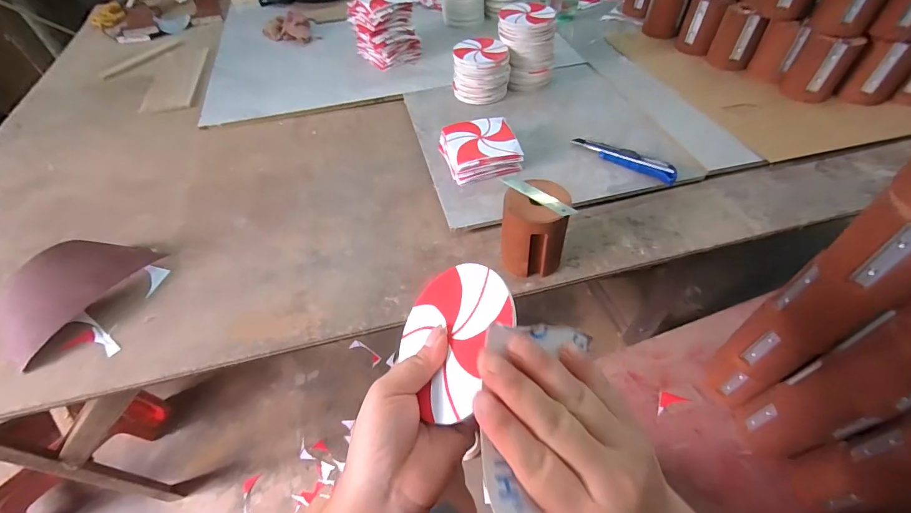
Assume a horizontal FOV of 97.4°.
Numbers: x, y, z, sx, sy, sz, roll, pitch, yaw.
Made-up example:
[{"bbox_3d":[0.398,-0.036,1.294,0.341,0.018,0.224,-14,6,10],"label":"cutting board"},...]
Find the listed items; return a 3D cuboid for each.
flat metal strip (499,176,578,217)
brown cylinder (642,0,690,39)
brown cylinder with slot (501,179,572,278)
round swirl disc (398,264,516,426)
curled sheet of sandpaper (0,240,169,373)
[{"bbox_3d":[0.095,-0.073,0.472,0.100,0.008,0.020,36,61,28],"label":"flat metal strip"},{"bbox_3d":[0.466,-0.545,0.885,0.075,0.101,0.065,18,55,16],"label":"brown cylinder"},{"bbox_3d":[0.099,-0.035,0.499,0.078,0.092,0.083,12,53,12],"label":"brown cylinder with slot"},{"bbox_3d":[-0.005,0.048,0.261,0.090,0.005,0.092,-27,50,37],"label":"round swirl disc"},{"bbox_3d":[-0.482,0.035,0.498,0.089,0.061,0.185,21,54,19],"label":"curled sheet of sandpaper"}]

